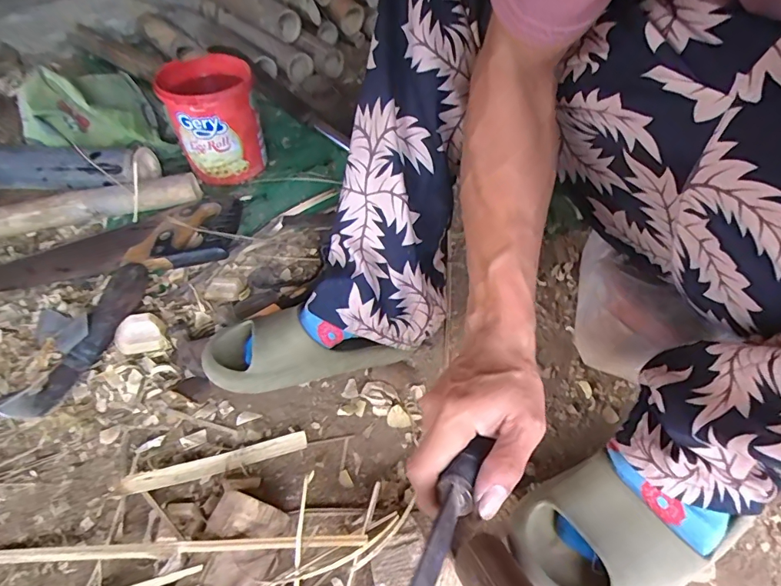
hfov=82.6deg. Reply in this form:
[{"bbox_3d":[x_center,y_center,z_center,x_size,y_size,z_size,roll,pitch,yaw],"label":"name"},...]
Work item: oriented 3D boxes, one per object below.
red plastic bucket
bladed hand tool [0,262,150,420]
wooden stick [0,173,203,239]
[{"bbox_3d":[-0.279,-0.283,0.730,0.120,0.164,0.133,-9,54,-6],"label":"red plastic bucket"},{"bbox_3d":[-0.380,0.051,0.544,0.080,0.043,0.220,19,56,14],"label":"bladed hand tool"},{"bbox_3d":[-0.512,-0.123,0.666,0.432,0.039,0.044,-13,55,-9],"label":"wooden stick"}]

